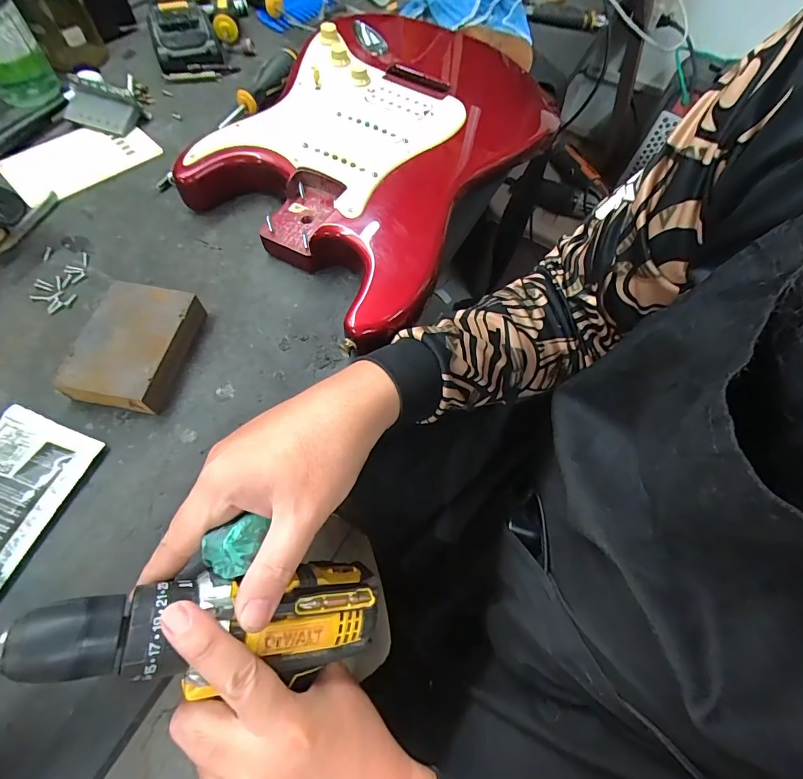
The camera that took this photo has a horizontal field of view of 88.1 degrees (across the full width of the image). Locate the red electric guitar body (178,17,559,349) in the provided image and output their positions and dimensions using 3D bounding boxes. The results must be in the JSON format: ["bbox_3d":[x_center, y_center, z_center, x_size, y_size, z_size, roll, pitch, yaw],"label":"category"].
[{"bbox_3d":[-0.038,-0.241,0.429,0.293,0.052,0.385,30,66,10],"label":"red electric guitar body"}]

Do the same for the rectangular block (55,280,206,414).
[{"bbox_3d":[-0.209,-0.035,0.330,0.075,0.030,0.102,9,64,1],"label":"rectangular block"}]

